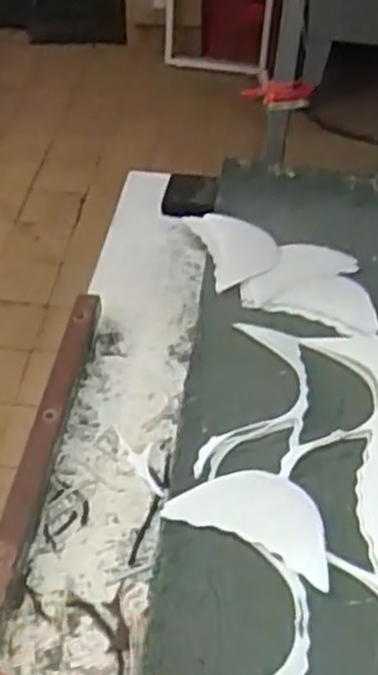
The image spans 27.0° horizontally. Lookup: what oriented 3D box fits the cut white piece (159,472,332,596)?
[{"bbox_3d":[0.051,0.140,0.629,0.133,0.006,0.079,16,46,14],"label":"cut white piece"}]

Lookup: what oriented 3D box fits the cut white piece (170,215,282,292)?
[{"bbox_3d":[0.049,-0.106,0.888,0.087,0.026,0.149,-10,46,-12],"label":"cut white piece"}]

